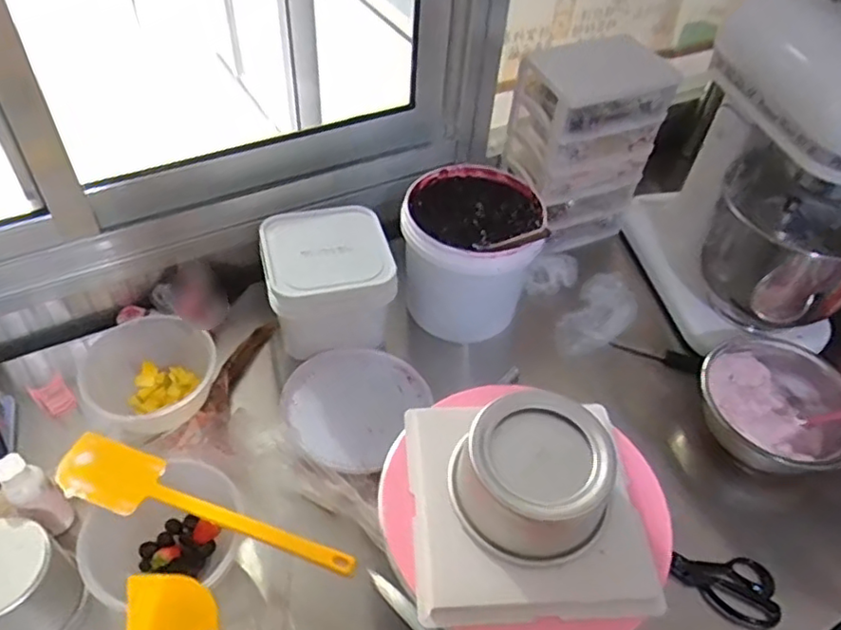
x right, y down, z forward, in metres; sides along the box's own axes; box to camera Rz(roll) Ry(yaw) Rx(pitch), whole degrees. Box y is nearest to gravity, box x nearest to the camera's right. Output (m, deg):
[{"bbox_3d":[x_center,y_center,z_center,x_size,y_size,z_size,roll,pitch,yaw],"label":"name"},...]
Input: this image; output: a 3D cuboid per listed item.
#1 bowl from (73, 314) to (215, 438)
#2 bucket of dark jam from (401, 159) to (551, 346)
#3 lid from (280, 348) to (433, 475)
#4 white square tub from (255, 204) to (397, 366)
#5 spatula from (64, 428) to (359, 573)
[{"bbox_3d":[-0.343,0.083,0.836,0.158,0.080,0.163,2,48,-2],"label":"bowl"},{"bbox_3d":[0.069,-0.083,0.956,0.183,0.214,0.177,2,48,-2],"label":"bucket of dark jam"},{"bbox_3d":[-0.093,0.112,0.862,0.176,0.020,0.182,2,48,-2],"label":"lid"},{"bbox_3d":[-0.131,-0.051,0.922,0.171,0.124,0.166,-11,49,-14],"label":"white square tub"},{"bbox_3d":[-0.222,0.196,0.664,0.331,0.012,0.068,16,48,10],"label":"spatula"}]

